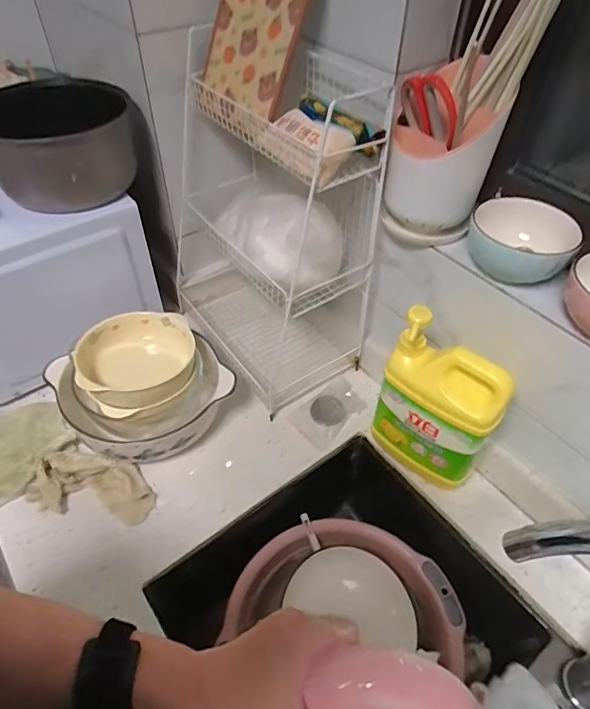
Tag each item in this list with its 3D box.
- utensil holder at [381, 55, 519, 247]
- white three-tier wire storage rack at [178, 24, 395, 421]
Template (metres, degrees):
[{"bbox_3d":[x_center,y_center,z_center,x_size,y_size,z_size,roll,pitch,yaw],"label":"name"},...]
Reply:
[{"bbox_3d":[0.175,-0.237,0.577,0.118,0.175,0.118,13,48,11],"label":"utensil holder"},{"bbox_3d":[-0.043,-0.192,0.738,0.216,0.444,0.337,-30,54,-25],"label":"white three-tier wire storage rack"}]

